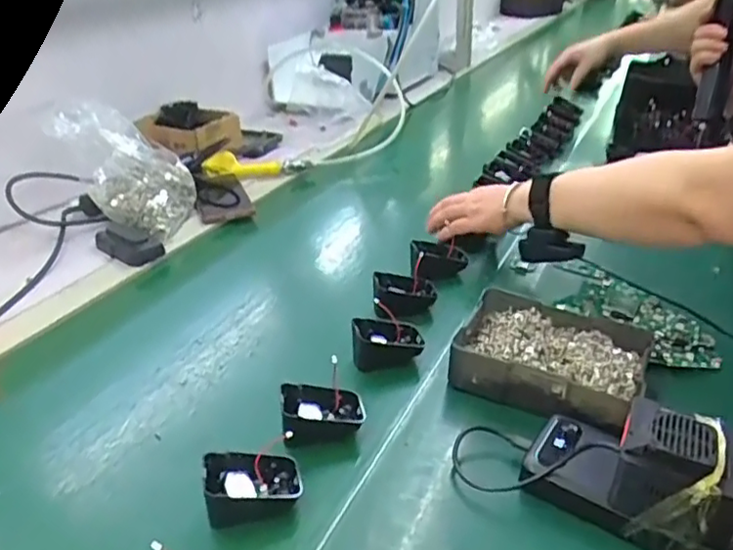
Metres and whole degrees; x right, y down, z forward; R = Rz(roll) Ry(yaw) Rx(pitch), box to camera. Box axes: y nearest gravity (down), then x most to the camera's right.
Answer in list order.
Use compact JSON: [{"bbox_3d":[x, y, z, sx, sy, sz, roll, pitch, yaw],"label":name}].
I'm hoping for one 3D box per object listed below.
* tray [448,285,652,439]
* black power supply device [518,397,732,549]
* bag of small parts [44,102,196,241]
[{"bbox_3d":[0.164,0.074,0.567,0.159,0.041,0.119,12,31,24],"label":"tray"},{"bbox_3d":[0.191,0.132,0.433,0.151,0.086,0.074,16,33,29],"label":"black power supply device"},{"bbox_3d":[-0.332,-0.161,0.913,0.149,0.155,0.164,4,29,10],"label":"bag of small parts"}]

